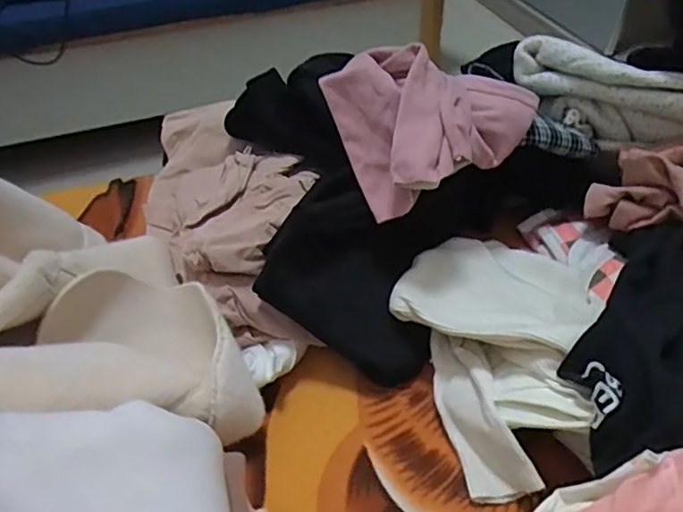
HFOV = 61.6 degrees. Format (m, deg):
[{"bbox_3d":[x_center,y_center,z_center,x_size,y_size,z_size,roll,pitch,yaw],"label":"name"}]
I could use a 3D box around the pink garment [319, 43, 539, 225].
[{"bbox_3d":[0.105,-0.141,0.590,0.210,0.101,0.144,-21,49,-18],"label":"pink garment"}]

